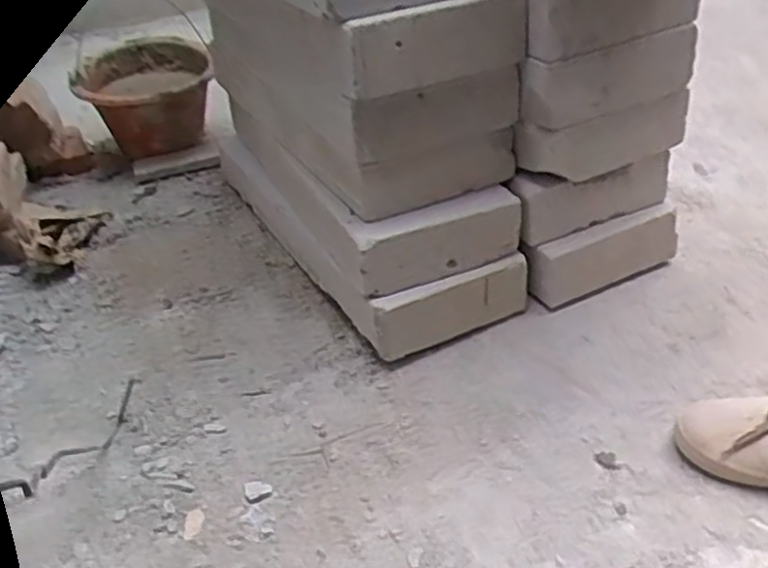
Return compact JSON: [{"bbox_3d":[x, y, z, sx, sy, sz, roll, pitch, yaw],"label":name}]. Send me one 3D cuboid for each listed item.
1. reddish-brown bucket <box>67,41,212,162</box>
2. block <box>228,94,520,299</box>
[{"bbox_3d":[-0.485,-0.386,1.609,0.256,0.160,0.307,-12,34,-8],"label":"reddish-brown bucket"},{"bbox_3d":[-0.034,-0.154,1.026,0.191,0.084,0.445,-19,35,-18],"label":"block"}]

